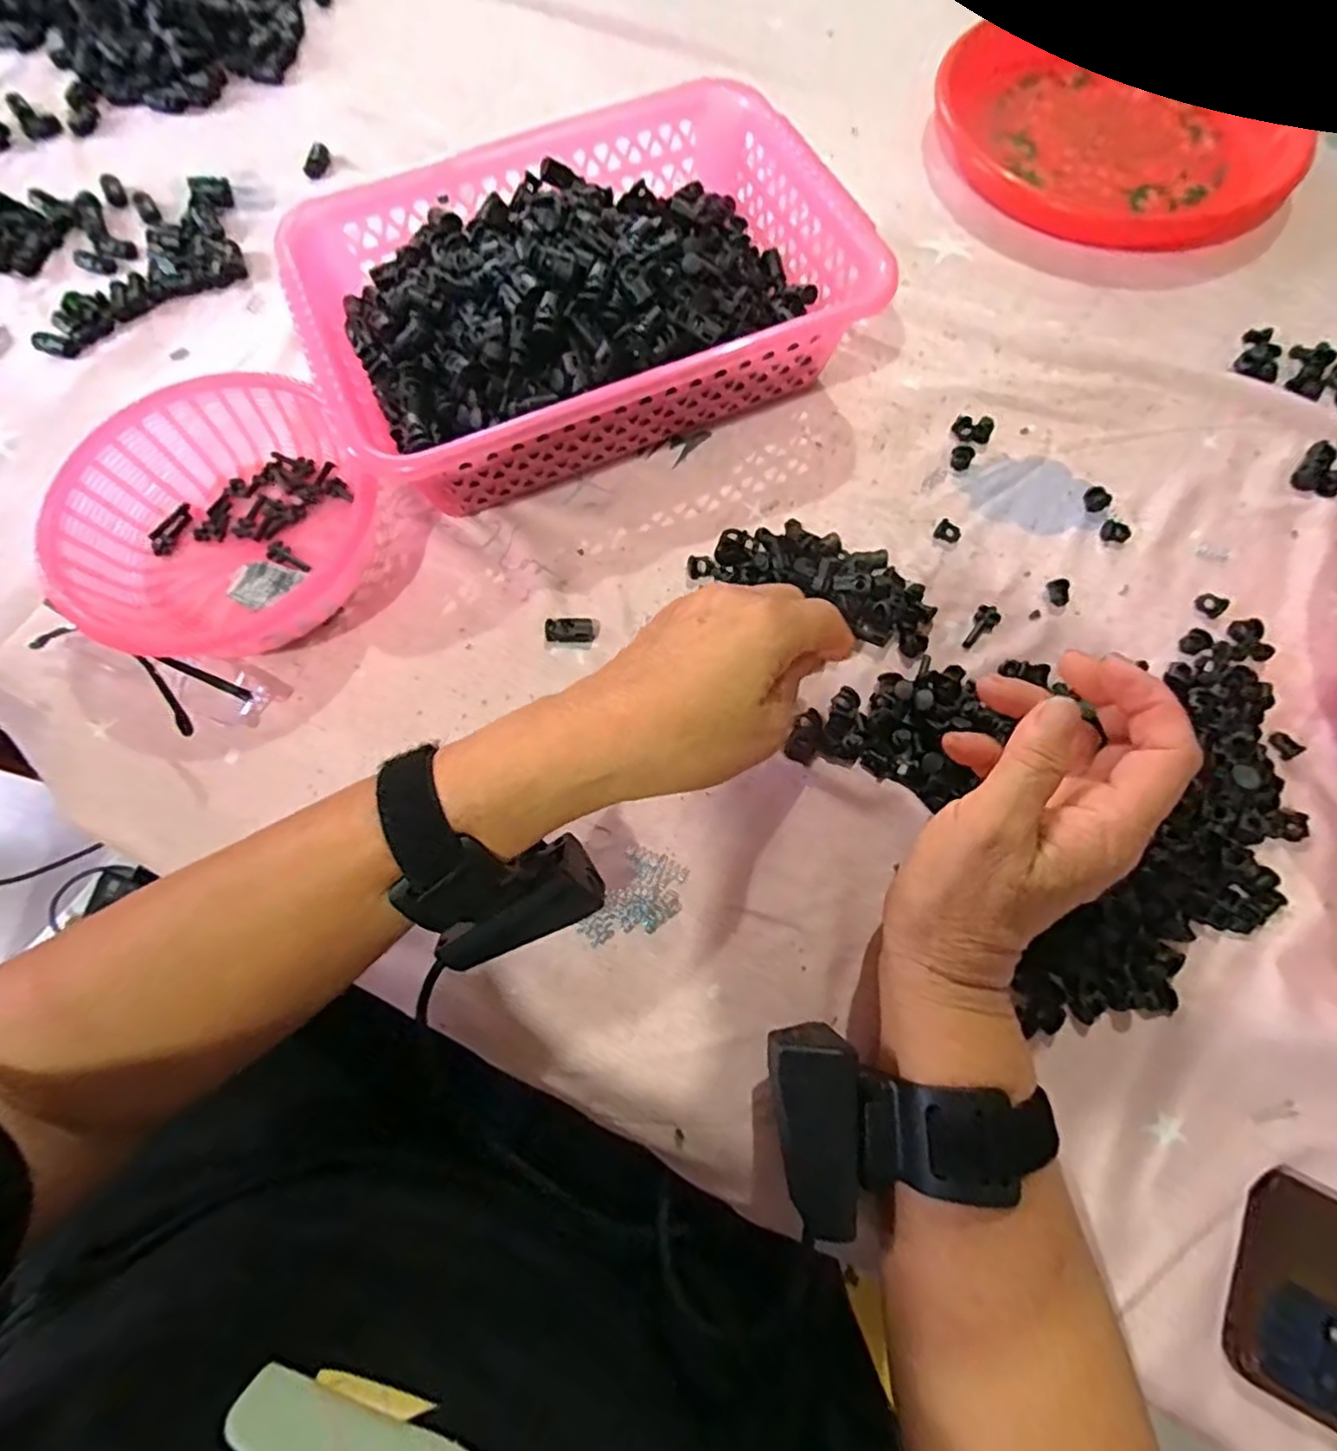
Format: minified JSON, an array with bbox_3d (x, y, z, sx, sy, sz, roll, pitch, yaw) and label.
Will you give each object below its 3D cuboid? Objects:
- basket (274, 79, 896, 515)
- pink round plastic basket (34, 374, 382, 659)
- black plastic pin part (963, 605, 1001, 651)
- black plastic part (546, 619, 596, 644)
[{"bbox_3d":[-0.052,-0.255,0.406,0.299,0.079,0.209,-25,72,-7],"label":"basket"},{"bbox_3d":[-0.243,-0.108,0.373,0.150,0.050,0.165,0,71,1],"label":"pink round plastic basket"},{"bbox_3d":[0.171,-0.055,0.371,0.013,0.005,0.030,42,77,14],"label":"black plastic pin part"},{"bbox_3d":[-0.053,-0.051,0.367,0.026,0.009,0.013,1,71,2],"label":"black plastic part"}]

